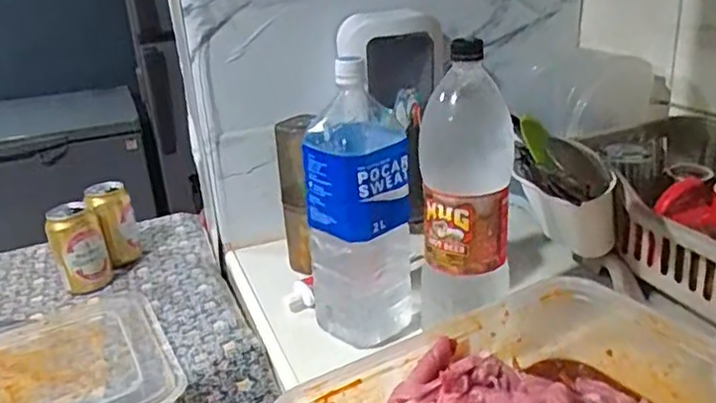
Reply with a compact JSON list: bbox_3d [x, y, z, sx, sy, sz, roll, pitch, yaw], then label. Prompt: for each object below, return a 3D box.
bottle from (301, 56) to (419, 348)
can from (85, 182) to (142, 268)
[{"bbox_3d":[0.001,0.007,0.691,0.111,0.291,0.101,-5,23,-2],"label":"bottle"},{"bbox_3d":[-0.355,0.033,0.940,0.057,0.111,0.066,-13,25,-21],"label":"can"}]

